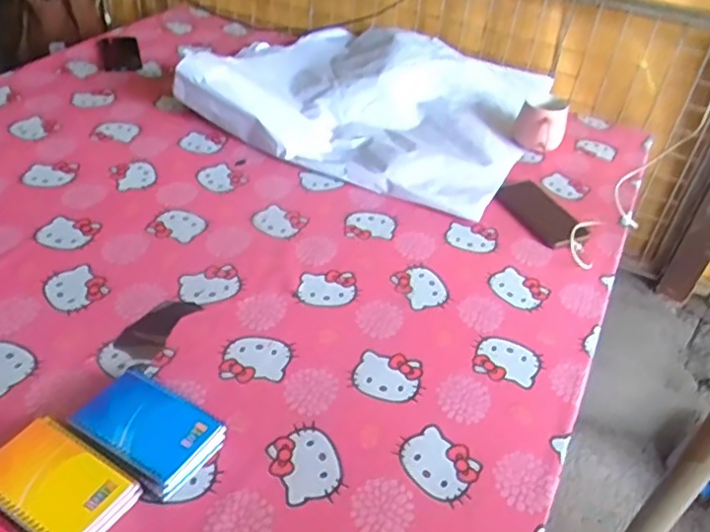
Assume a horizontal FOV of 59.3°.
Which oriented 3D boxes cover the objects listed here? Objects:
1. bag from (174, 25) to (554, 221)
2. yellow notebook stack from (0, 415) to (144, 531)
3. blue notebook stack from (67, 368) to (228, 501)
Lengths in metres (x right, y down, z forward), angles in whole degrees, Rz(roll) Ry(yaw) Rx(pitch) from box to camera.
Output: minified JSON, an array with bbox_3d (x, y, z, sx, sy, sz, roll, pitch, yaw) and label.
[{"bbox_3d":[0.039,-0.339,1.215,0.591,0.110,0.538,21,42,16],"label":"bag"},{"bbox_3d":[-0.279,0.208,0.584,0.137,0.034,0.086,24,43,20],"label":"yellow notebook stack"},{"bbox_3d":[-0.211,0.166,0.644,0.139,0.031,0.095,28,44,23],"label":"blue notebook stack"}]

